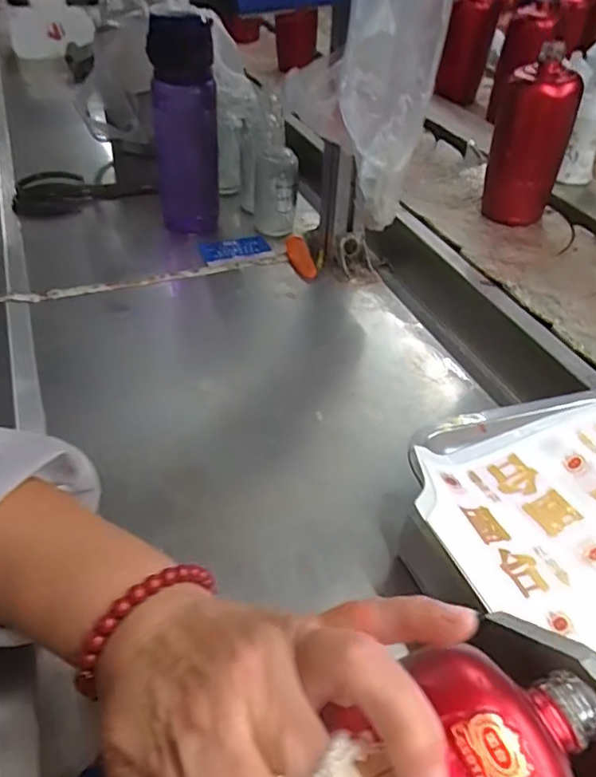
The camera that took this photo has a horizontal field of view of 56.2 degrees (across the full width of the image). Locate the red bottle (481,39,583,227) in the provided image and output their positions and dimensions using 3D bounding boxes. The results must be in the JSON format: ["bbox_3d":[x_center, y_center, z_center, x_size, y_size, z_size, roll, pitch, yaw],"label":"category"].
[{"bbox_3d":[0.274,-0.290,0.668,0.073,0.177,0.061,-7,43,-9],"label":"red bottle"}]

